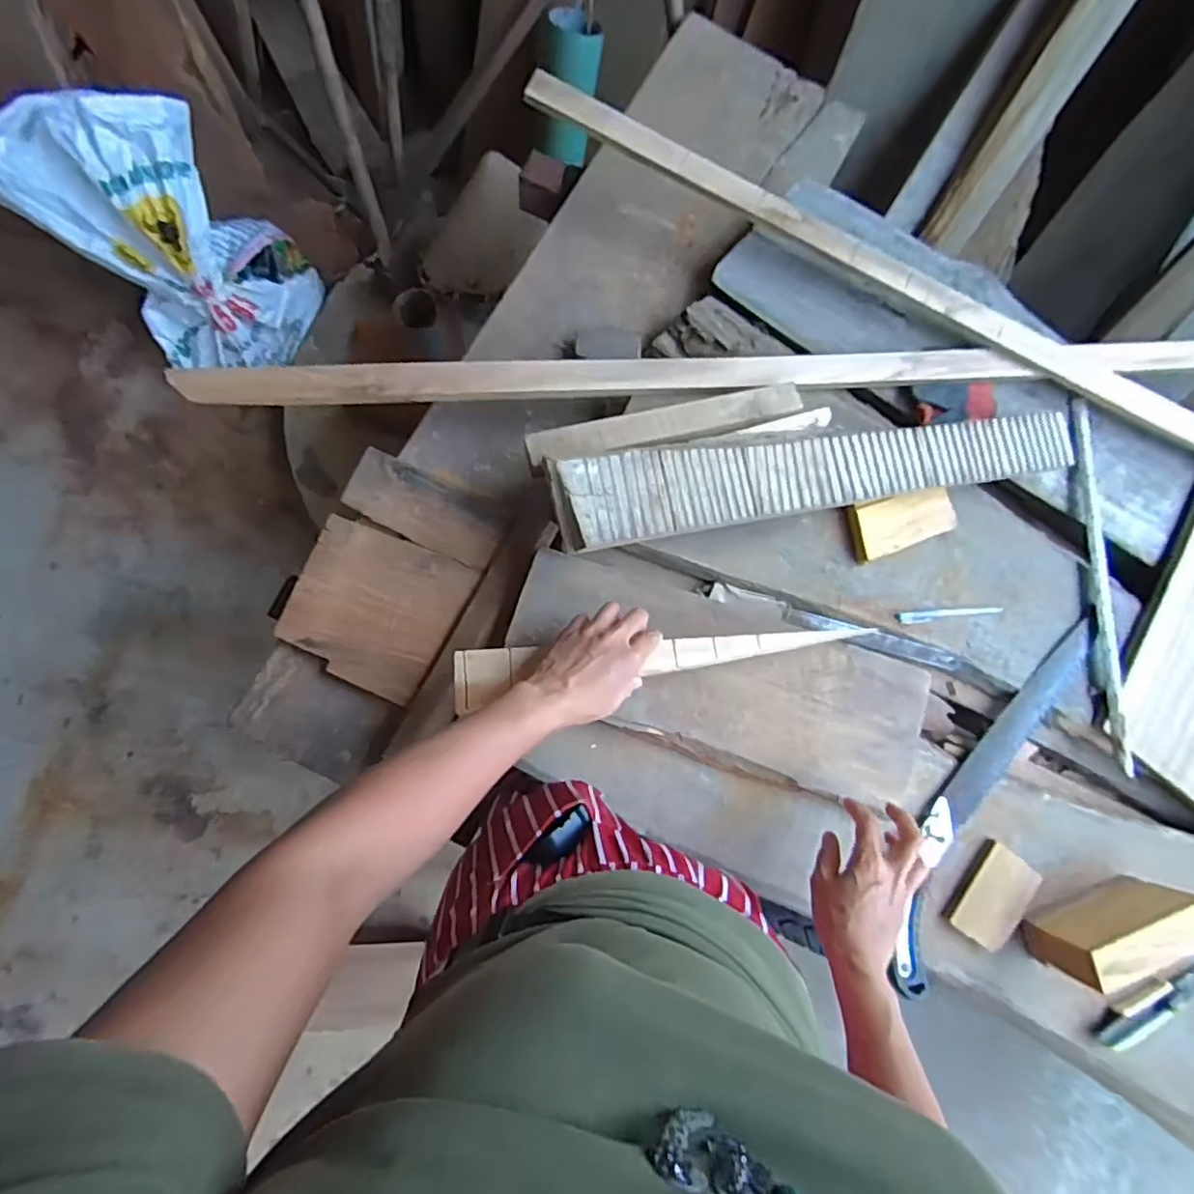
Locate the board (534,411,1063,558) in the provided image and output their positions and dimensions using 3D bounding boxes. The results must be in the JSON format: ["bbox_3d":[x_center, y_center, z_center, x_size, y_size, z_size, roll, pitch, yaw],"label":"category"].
[{"bbox_3d":[0.251,-0.136,0.640,0.596,0.029,0.087,-10,85,-13],"label":"board"}]

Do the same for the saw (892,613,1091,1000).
[{"bbox_3d":[0.426,0.209,0.662,0.067,0.018,0.446,37,78,4],"label":"saw"}]

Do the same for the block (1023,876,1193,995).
[{"bbox_3d":[0.532,0.340,0.610,0.150,0.090,0.050,-19,82,-6],"label":"block"}]

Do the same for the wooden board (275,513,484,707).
[{"bbox_3d":[-0.240,0.010,0.652,0.168,0.012,0.159,25,80,2],"label":"wooden board"}]

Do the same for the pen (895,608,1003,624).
[{"bbox_3d":[0.403,0.020,0.688,0.132,0.011,0.013,-5,81,-4],"label":"pen"}]

